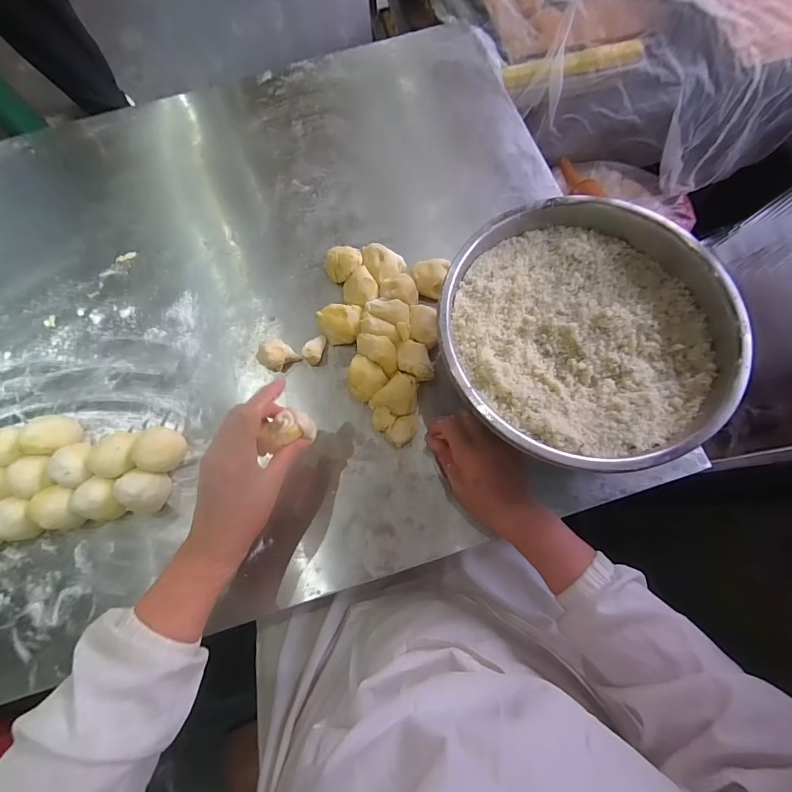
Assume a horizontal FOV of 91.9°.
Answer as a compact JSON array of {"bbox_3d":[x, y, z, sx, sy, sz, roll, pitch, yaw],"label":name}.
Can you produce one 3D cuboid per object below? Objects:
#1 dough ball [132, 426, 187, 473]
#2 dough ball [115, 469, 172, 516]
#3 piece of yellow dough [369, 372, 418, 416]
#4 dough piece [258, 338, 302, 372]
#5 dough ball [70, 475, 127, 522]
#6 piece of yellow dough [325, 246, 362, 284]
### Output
[{"bbox_3d":[-0.268,0.061,0.437,0.044,0.050,0.047,-1,73,2],"label":"dough ball"},{"bbox_3d":[-0.279,0.106,0.420,0.039,0.046,0.045,5,74,3],"label":"dough ball"},{"bbox_3d":[0.003,0.005,0.451,0.056,0.033,0.042,-41,76,-10],"label":"piece of yellow dough"},{"bbox_3d":[-0.146,-0.049,0.475,0.034,0.038,0.036,36,78,11],"label":"dough piece"},{"bbox_3d":[-0.326,0.114,0.426,0.048,0.044,0.044,-1,73,2],"label":"dough ball"},{"bbox_3d":[-0.068,-0.171,0.508,0.048,0.040,0.037,-14,74,-2],"label":"piece of yellow dough"}]

